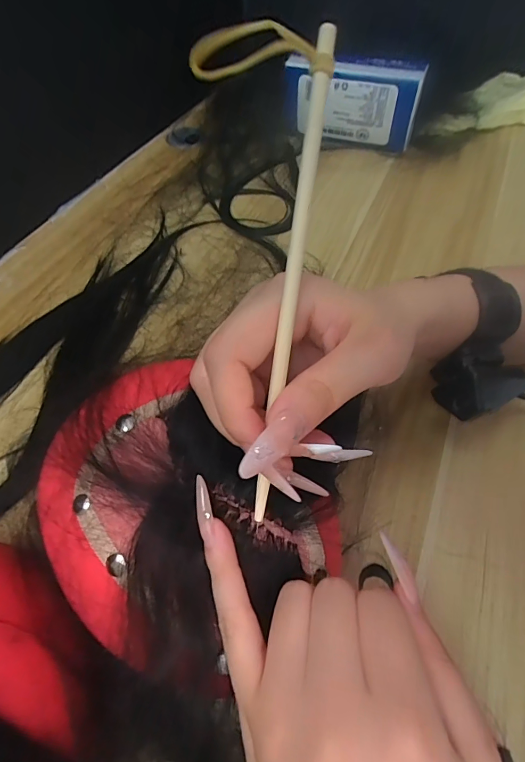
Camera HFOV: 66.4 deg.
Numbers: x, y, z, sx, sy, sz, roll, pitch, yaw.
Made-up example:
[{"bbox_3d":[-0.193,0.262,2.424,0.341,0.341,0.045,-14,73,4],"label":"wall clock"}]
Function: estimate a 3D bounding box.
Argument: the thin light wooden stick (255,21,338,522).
[{"bbox_3d":[0.010,-0.032,0.147,0.006,0.007,0.174,9,99,7],"label":"thin light wooden stick"}]

